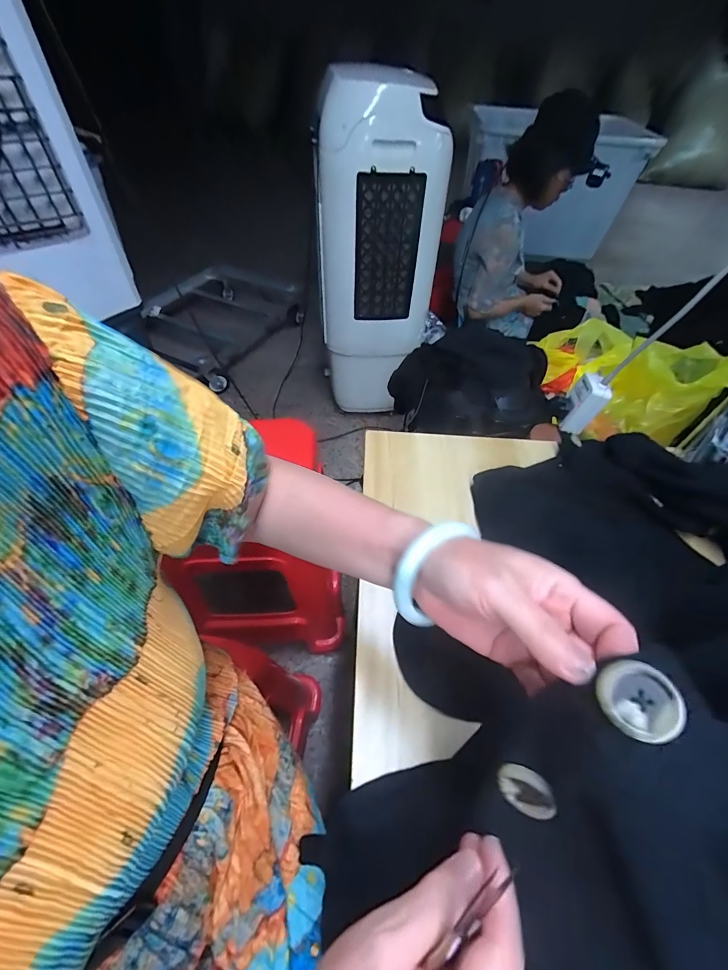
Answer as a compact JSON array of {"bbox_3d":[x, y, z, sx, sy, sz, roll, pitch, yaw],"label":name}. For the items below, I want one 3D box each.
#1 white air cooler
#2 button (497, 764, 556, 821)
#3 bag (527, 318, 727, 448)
[{"bbox_3d":[0.046,-0.689,1.260,0.362,0.881,0.319,10,52,6],"label":"white air cooler"},{"bbox_3d":[0.079,0.151,0.186,0.025,0.026,0.004,3,17,33],"label":"button"},{"bbox_3d":[0.517,-0.219,0.750,0.220,0.163,0.386,-4,35,-5],"label":"bag"}]

